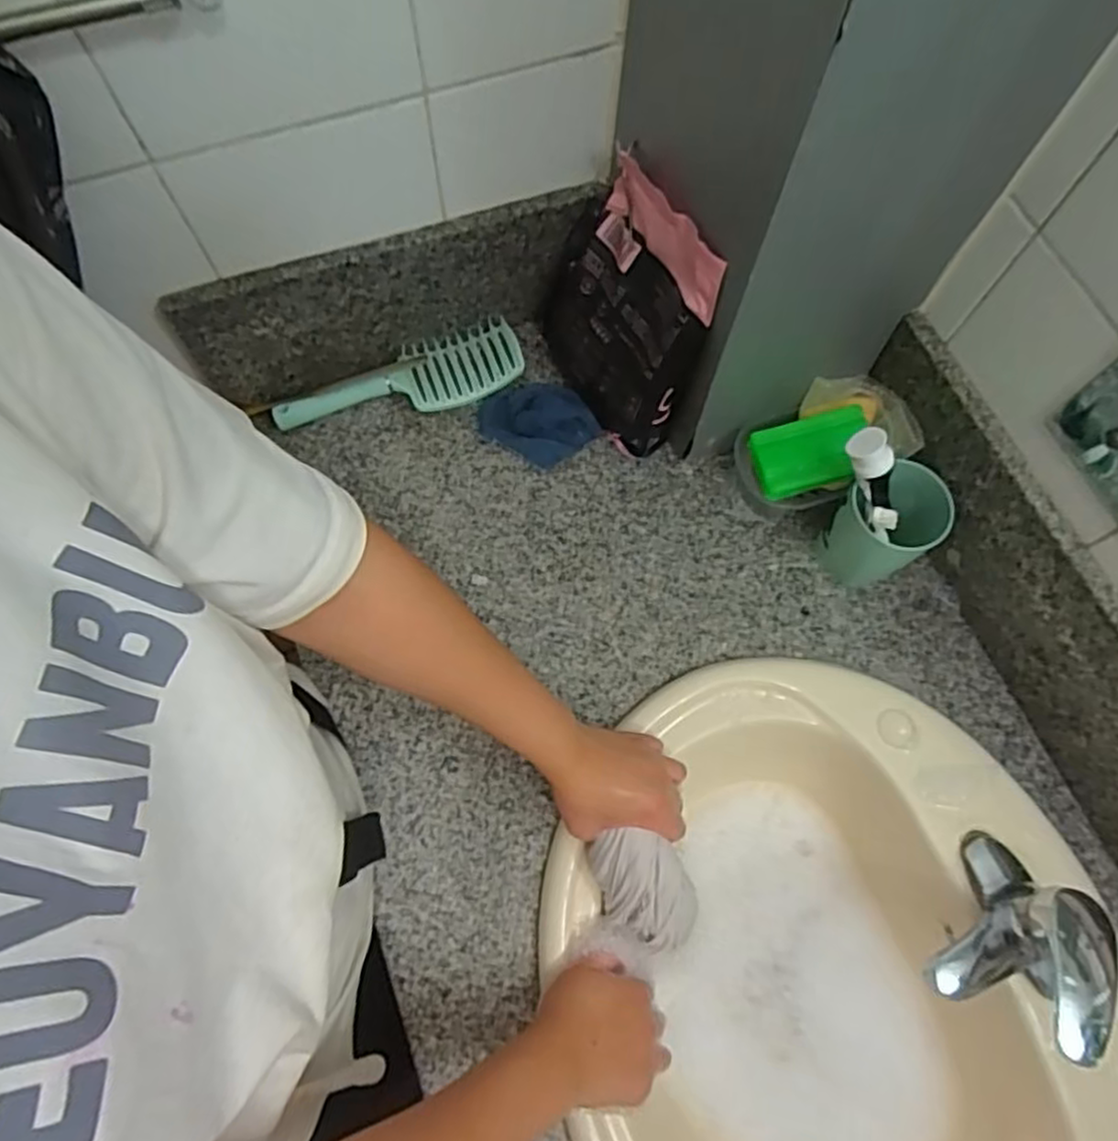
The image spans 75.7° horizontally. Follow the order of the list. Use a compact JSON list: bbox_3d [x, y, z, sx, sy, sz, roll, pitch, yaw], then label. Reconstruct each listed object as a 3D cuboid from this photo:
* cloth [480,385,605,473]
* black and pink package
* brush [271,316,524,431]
[{"bbox_3d":[-0.020,-0.157,0.732,0.120,0.043,0.085,26,71,9],"label":"cloth"},{"bbox_3d":[0.050,-0.231,0.659,0.078,0.233,0.183,-27,72,-11],"label":"black and pink package"},{"bbox_3d":[-0.159,-0.192,0.741,0.249,0.040,0.078,-20,70,-8],"label":"brush"}]

